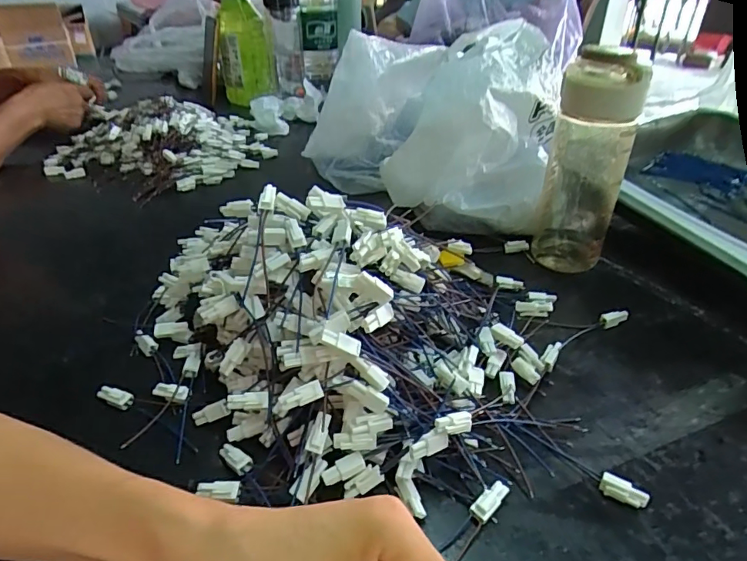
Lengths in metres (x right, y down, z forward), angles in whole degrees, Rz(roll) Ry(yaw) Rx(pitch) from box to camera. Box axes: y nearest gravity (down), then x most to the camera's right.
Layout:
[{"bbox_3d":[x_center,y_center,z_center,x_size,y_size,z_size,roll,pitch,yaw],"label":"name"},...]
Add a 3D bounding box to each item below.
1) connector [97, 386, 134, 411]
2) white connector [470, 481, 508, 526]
[{"bbox_3d":[-0.179,0.081,0.343,0.025,0.010,0.009,9,35,13],"label":"connector"},{"bbox_3d":[0.066,0.125,0.280,0.026,0.007,0.010,-37,47,-22],"label":"white connector"}]

